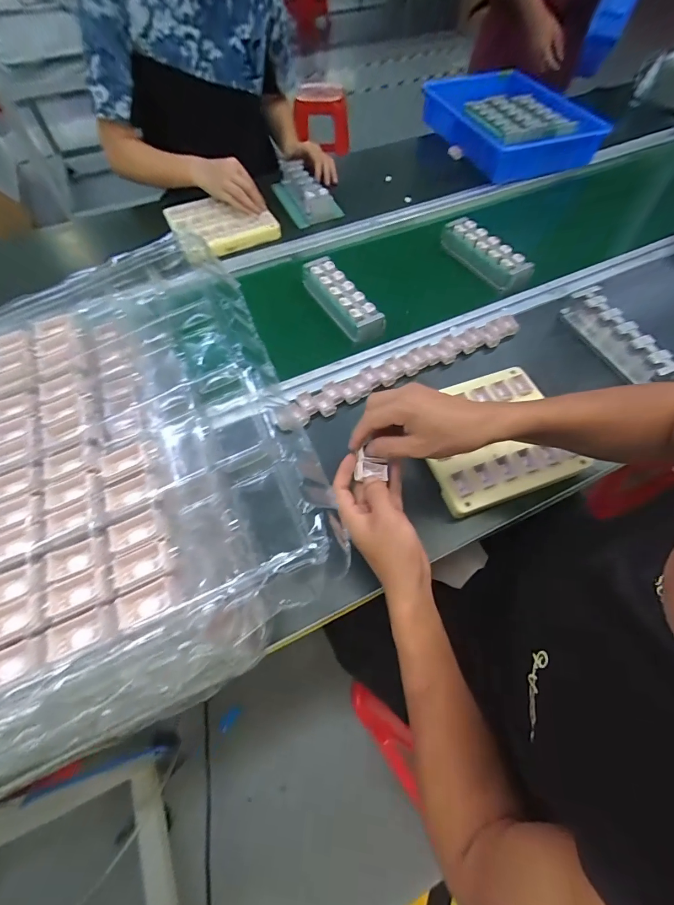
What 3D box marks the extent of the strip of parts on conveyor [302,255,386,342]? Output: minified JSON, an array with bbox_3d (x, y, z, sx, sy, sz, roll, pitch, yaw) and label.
[{"bbox_3d":[0.009,-0.270,0.660,0.060,0.043,0.199,-27,63,-15],"label":"strip of parts on conveyor"}]

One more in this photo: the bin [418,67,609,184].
[{"bbox_3d":[0.432,-0.837,0.939,0.308,0.085,0.391,-19,61,-11],"label":"bin"}]

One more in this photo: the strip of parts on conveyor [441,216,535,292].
[{"bbox_3d":[0.283,-0.380,0.720,0.059,0.046,0.198,-29,63,-16],"label":"strip of parts on conveyor"}]

